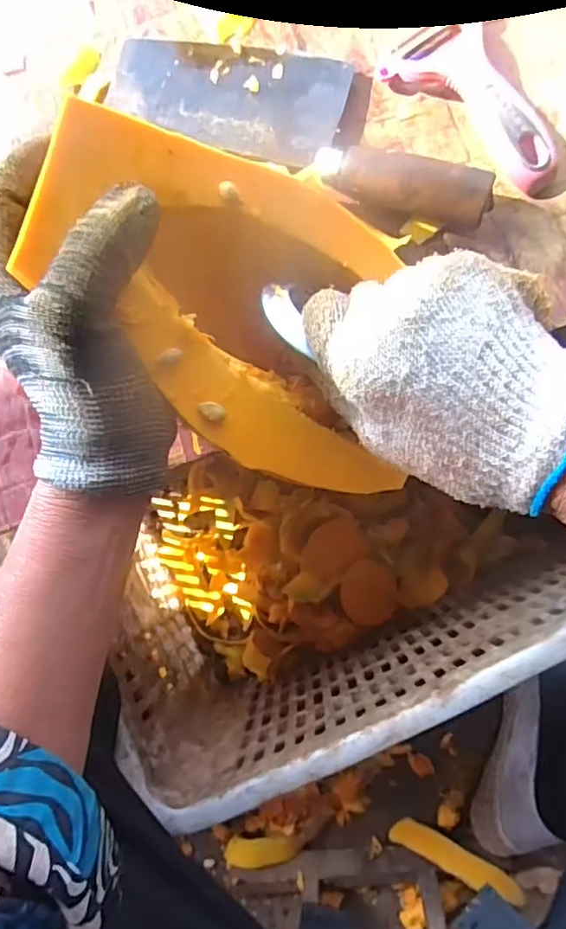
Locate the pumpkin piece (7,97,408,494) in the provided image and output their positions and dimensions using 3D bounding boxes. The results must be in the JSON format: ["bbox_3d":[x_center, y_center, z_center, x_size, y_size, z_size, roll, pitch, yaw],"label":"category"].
[{"bbox_3d":[-0.024,-0.064,0.284,0.189,0.070,0.133,9,92,-28],"label":"pumpkin piece"}]

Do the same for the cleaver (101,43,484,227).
[{"bbox_3d":[0.010,-0.214,0.357,0.246,0.035,0.076,25,87,4],"label":"cleaver"}]

